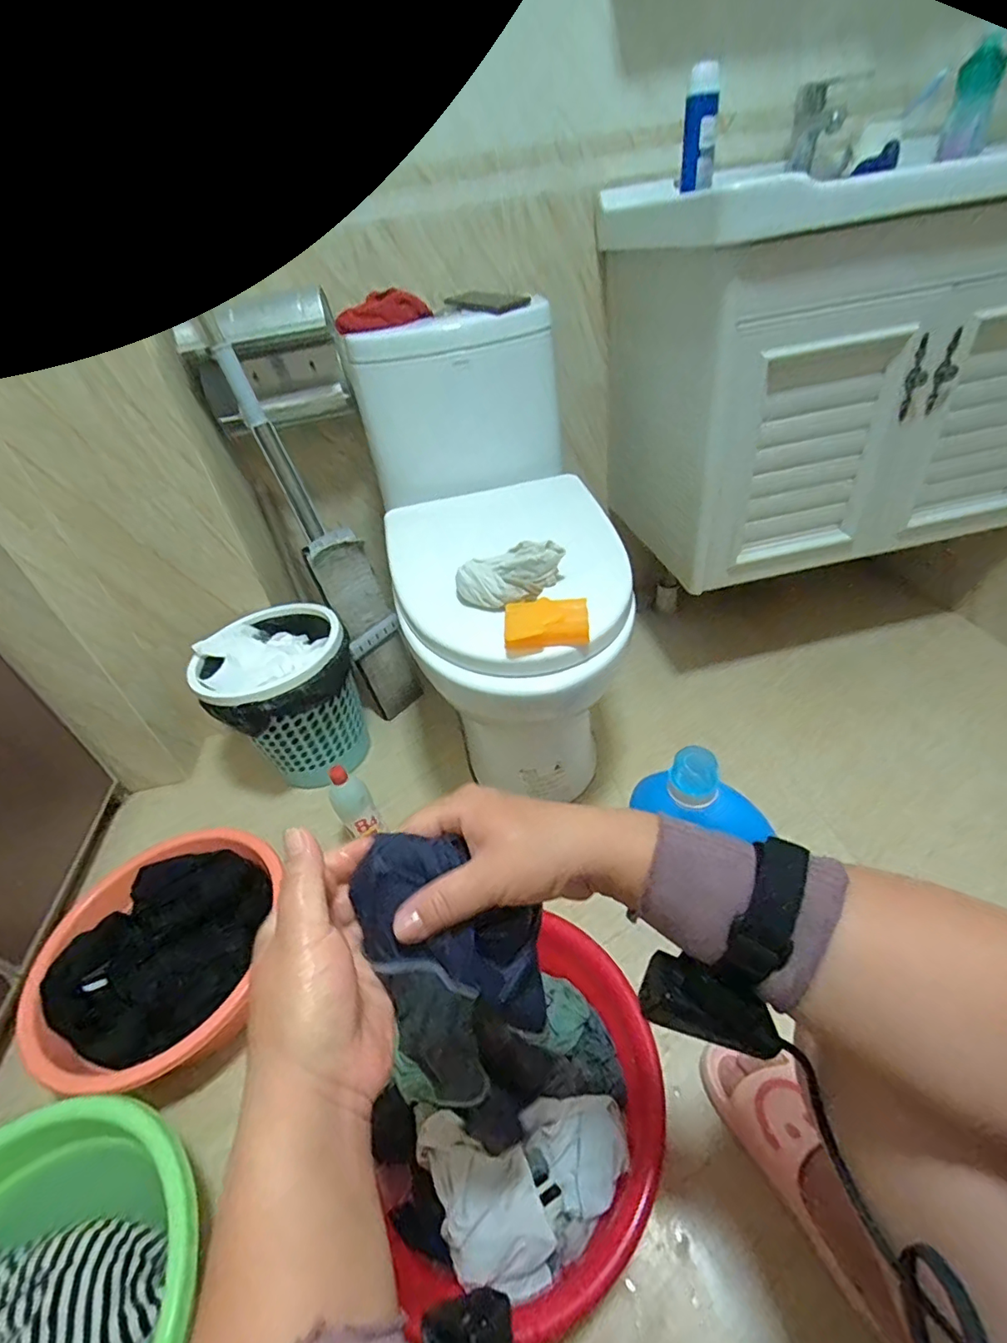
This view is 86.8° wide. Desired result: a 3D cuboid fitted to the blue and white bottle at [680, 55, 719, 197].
[{"bbox_3d":[0.280,-0.762,0.756,0.045,0.128,0.029,5,43,14],"label":"blue and white bottle"}]

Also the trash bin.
[{"bbox_3d":[-0.417,0.065,1.057,0.250,0.300,0.250,-6,39,5],"label":"trash bin"}]

